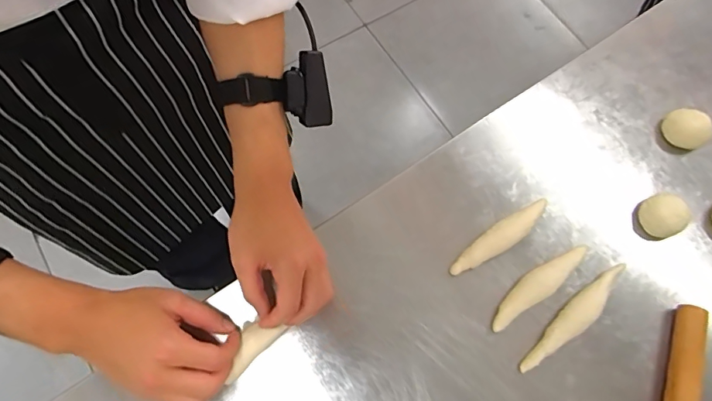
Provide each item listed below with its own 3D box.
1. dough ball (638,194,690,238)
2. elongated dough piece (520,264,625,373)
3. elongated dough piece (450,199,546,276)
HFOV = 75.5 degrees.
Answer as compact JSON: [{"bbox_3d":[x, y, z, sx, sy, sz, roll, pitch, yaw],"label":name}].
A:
[{"bbox_3d":[0.345,0.017,0.522,0.037,0.037,0.050,-20,72,-10],"label":"dough ball"},{"bbox_3d":[0.227,0.122,0.478,0.154,0.010,0.027,-40,76,-15],"label":"elongated dough piece"},{"bbox_3d":[0.156,0.041,0.498,0.126,0.018,0.027,-30,74,-13],"label":"elongated dough piece"}]

